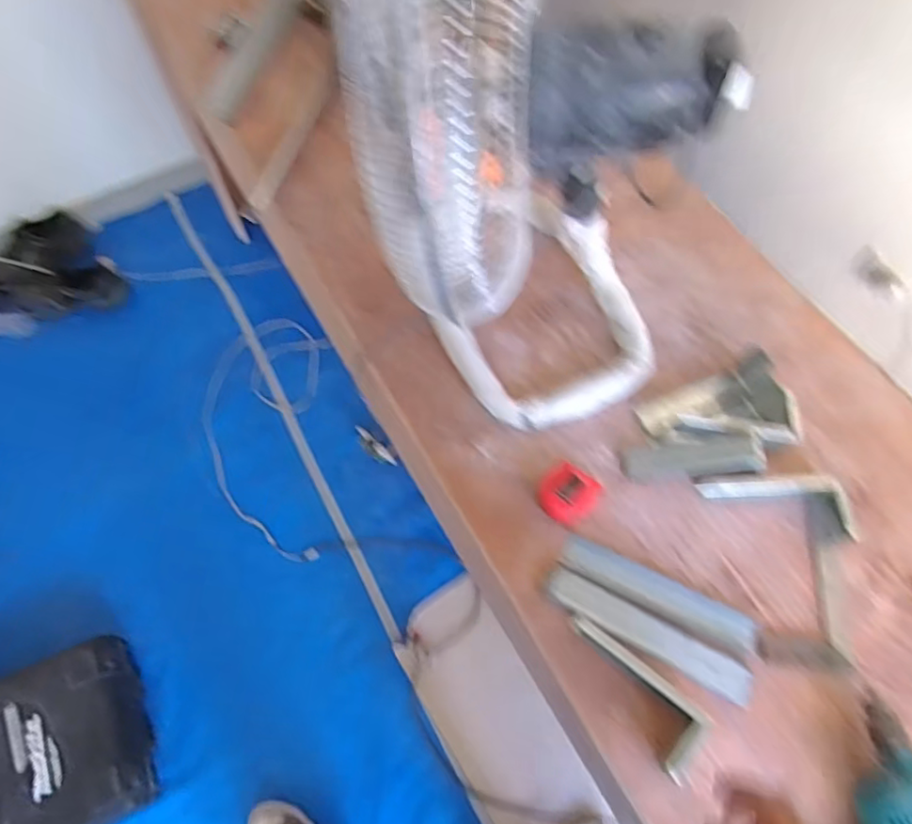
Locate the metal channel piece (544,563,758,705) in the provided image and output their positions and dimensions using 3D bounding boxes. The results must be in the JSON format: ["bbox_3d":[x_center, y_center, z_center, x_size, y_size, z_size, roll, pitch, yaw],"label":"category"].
[{"bbox_3d":[0.212,0.242,0.663,0.228,0.032,0.045,28,67,12],"label":"metal channel piece"}]

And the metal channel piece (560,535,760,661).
[{"bbox_3d":[0.235,0.210,0.698,0.227,0.022,0.045,28,67,12],"label":"metal channel piece"}]

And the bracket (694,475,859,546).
[{"bbox_3d":[0.385,0.113,0.720,0.169,0.035,0.075,4,64,1],"label":"bracket"}]

